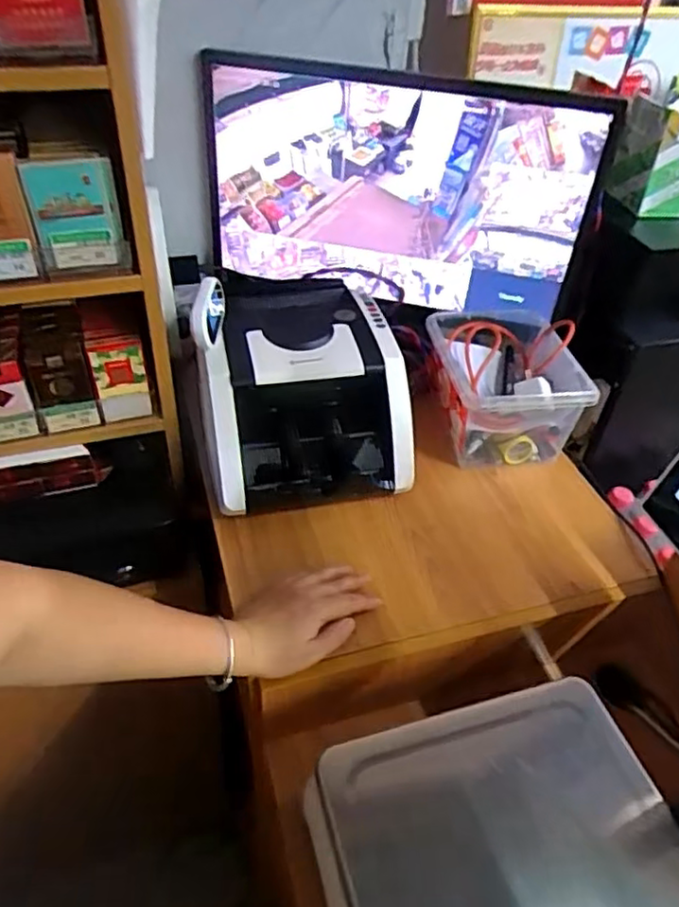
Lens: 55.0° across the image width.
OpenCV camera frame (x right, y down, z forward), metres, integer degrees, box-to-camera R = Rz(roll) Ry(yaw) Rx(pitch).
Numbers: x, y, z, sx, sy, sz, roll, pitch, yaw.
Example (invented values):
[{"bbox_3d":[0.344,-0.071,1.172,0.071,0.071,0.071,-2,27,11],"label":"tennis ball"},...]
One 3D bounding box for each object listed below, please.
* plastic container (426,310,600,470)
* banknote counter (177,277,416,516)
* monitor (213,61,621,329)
[{"bbox_3d":[0.203,-0.086,0.827,0.162,0.115,0.207,-5,42,-10],"label":"plastic container"},{"bbox_3d":[-0.045,-0.084,0.777,0.233,0.158,0.254,-4,42,-9],"label":"banknote counter"},{"bbox_3d":[0.065,-0.330,0.839,0.502,0.262,0.065,8,42,4],"label":"monitor"}]

